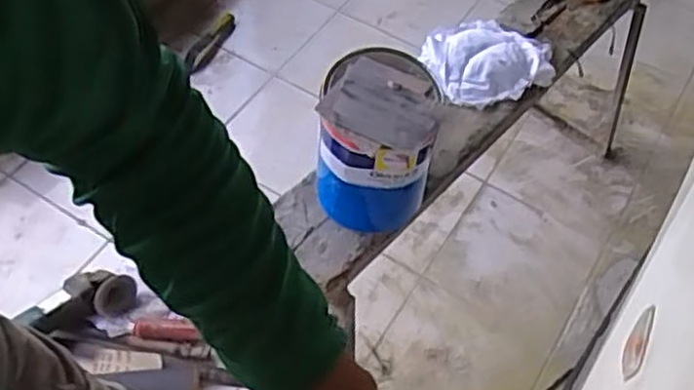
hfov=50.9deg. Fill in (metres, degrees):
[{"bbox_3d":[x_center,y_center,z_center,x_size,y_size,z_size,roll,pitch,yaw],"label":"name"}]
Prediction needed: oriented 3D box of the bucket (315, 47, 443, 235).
[{"bbox_3d":[0.039,-0.066,1.035,0.156,0.221,0.162,2,54,-2],"label":"bucket"}]

